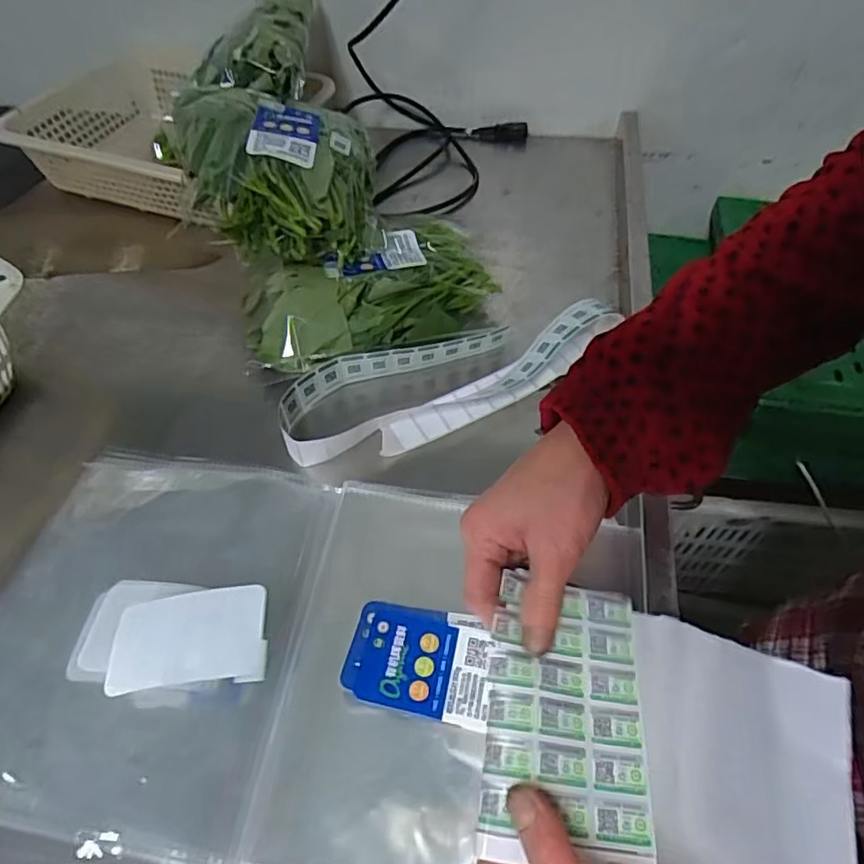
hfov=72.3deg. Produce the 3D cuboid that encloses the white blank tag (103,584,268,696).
[{"bbox_3d":[-0.154,0.130,0.380,0.099,0.007,0.063,-4,48,0],"label":"white blank tag"}]

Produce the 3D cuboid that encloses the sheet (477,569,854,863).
[{"bbox_3d":[0.120,0.162,0.303,0.195,0.020,0.134,19,61,-4],"label":"sheet"}]

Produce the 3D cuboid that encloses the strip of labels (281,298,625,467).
[{"bbox_3d":[0.024,-0.052,0.531,0.320,0.042,0.089,-16,54,-10],"label":"strip of labels"}]

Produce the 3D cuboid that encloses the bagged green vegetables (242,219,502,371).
[{"bbox_3d":[-0.061,-0.139,0.587,0.247,0.067,0.164,-18,54,-12],"label":"bagged green vegetables"}]

